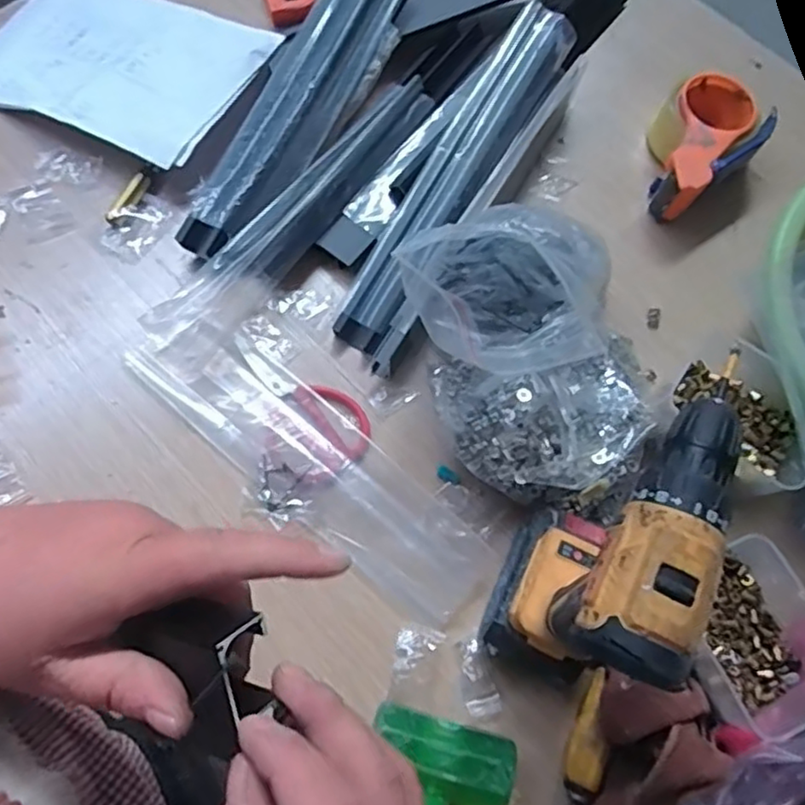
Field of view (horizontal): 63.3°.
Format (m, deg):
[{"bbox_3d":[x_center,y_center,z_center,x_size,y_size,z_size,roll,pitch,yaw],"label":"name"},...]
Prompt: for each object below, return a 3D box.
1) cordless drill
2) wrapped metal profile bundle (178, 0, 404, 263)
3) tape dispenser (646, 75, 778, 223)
[{"bbox_3d":[0.121,0.094,0.410,0.069,0.221,0.151,22,71,4],"label":"cordless drill"},{"bbox_3d":[-0.096,-0.322,0.668,0.082,0.079,0.417,25,71,5],"label":"wrapped metal profile bundle"},{"bbox_3d":[0.299,-0.264,0.678,0.156,0.063,0.102,-39,75,-14],"label":"tape dispenser"}]

